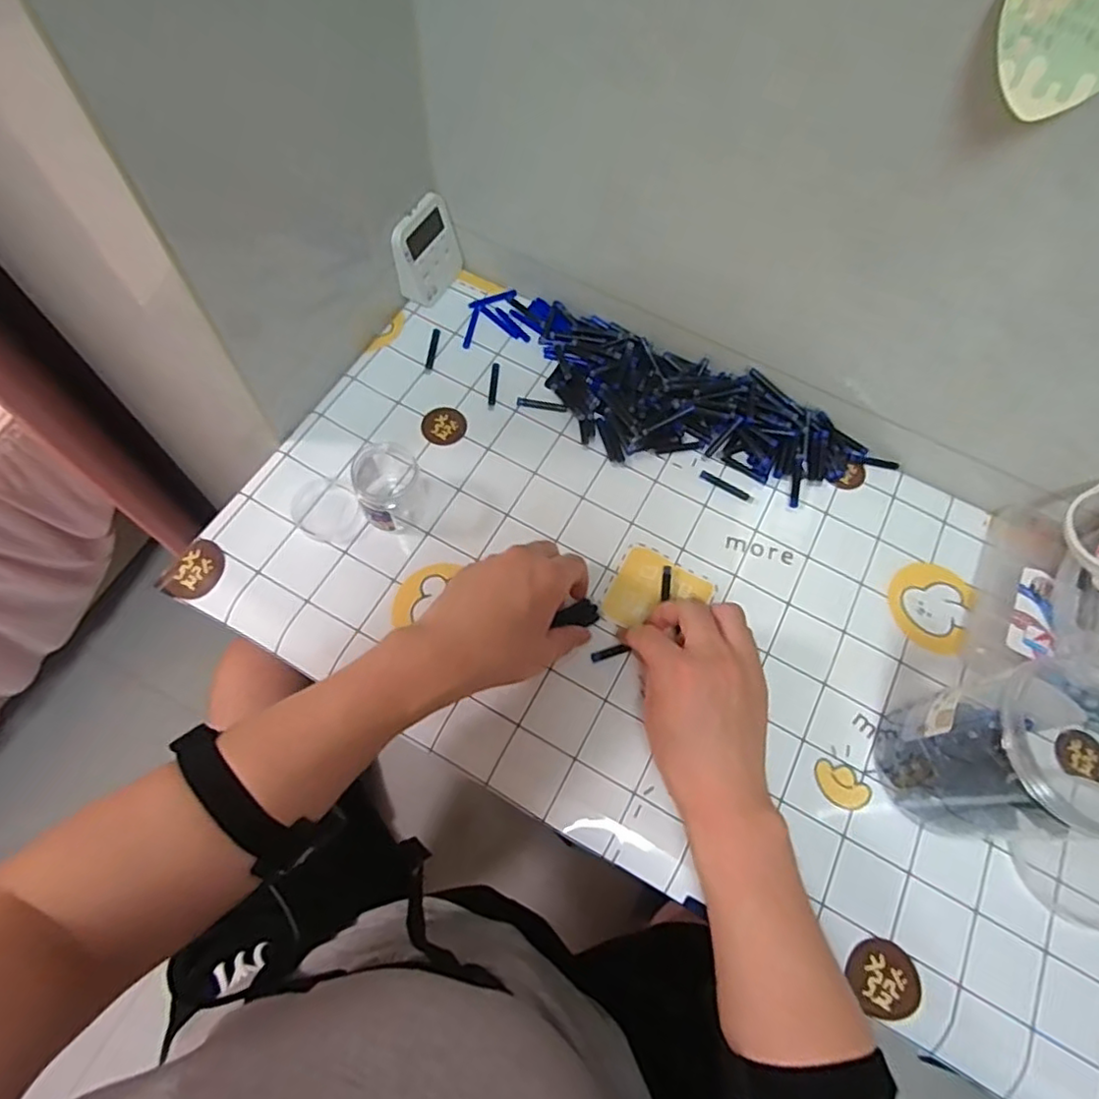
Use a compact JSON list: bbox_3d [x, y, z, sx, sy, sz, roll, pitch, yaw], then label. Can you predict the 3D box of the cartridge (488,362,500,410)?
[{"bbox_3d":[-0.052,-0.153,0.588,0.007,0.004,0.052,5,68,-1],"label":"cartridge"}]

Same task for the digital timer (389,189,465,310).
[{"bbox_3d":[-0.118,-0.284,0.602,0.021,0.082,0.079,22,69,23],"label":"digital timer"}]

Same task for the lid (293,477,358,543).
[{"bbox_3d":[-0.188,-0.034,0.529,0.049,0.008,0.058,-24,70,-14],"label":"lid"}]

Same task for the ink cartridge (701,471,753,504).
[{"bbox_3d":[0.158,-0.056,0.560,0.051,0.004,0.009,31,70,9],"label":"ink cartridge"}]

